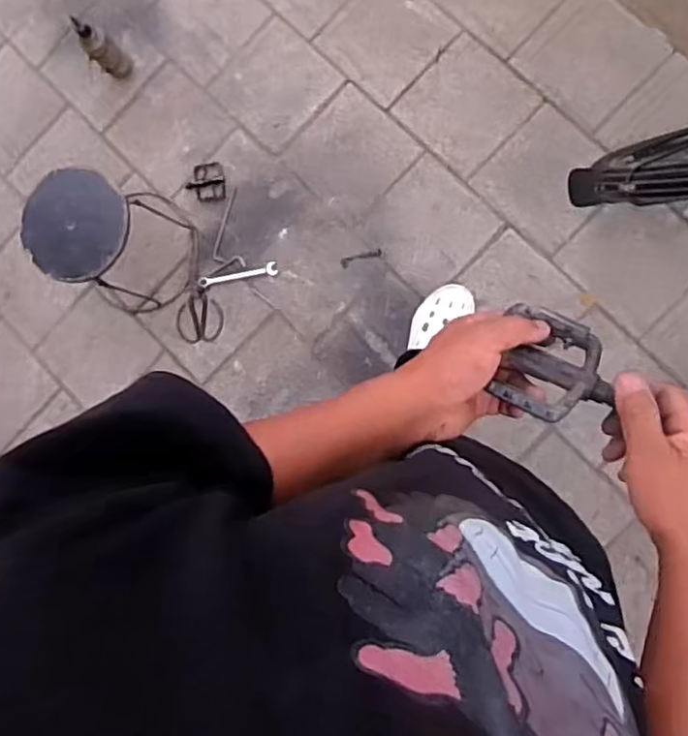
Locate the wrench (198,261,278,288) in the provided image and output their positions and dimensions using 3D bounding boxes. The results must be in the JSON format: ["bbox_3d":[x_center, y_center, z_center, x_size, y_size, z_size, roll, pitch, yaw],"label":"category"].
[{"bbox_3d":[-0.251,-0.219,1.610,0.190,0.011,0.033,-9,86,9],"label":"wrench"}]

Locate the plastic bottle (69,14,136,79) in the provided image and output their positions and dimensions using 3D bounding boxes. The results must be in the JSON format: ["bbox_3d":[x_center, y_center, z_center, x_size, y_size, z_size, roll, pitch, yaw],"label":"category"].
[{"bbox_3d":[-0.558,-0.735,1.578,0.078,0.169,0.069,45,95,8],"label":"plastic bottle"}]

